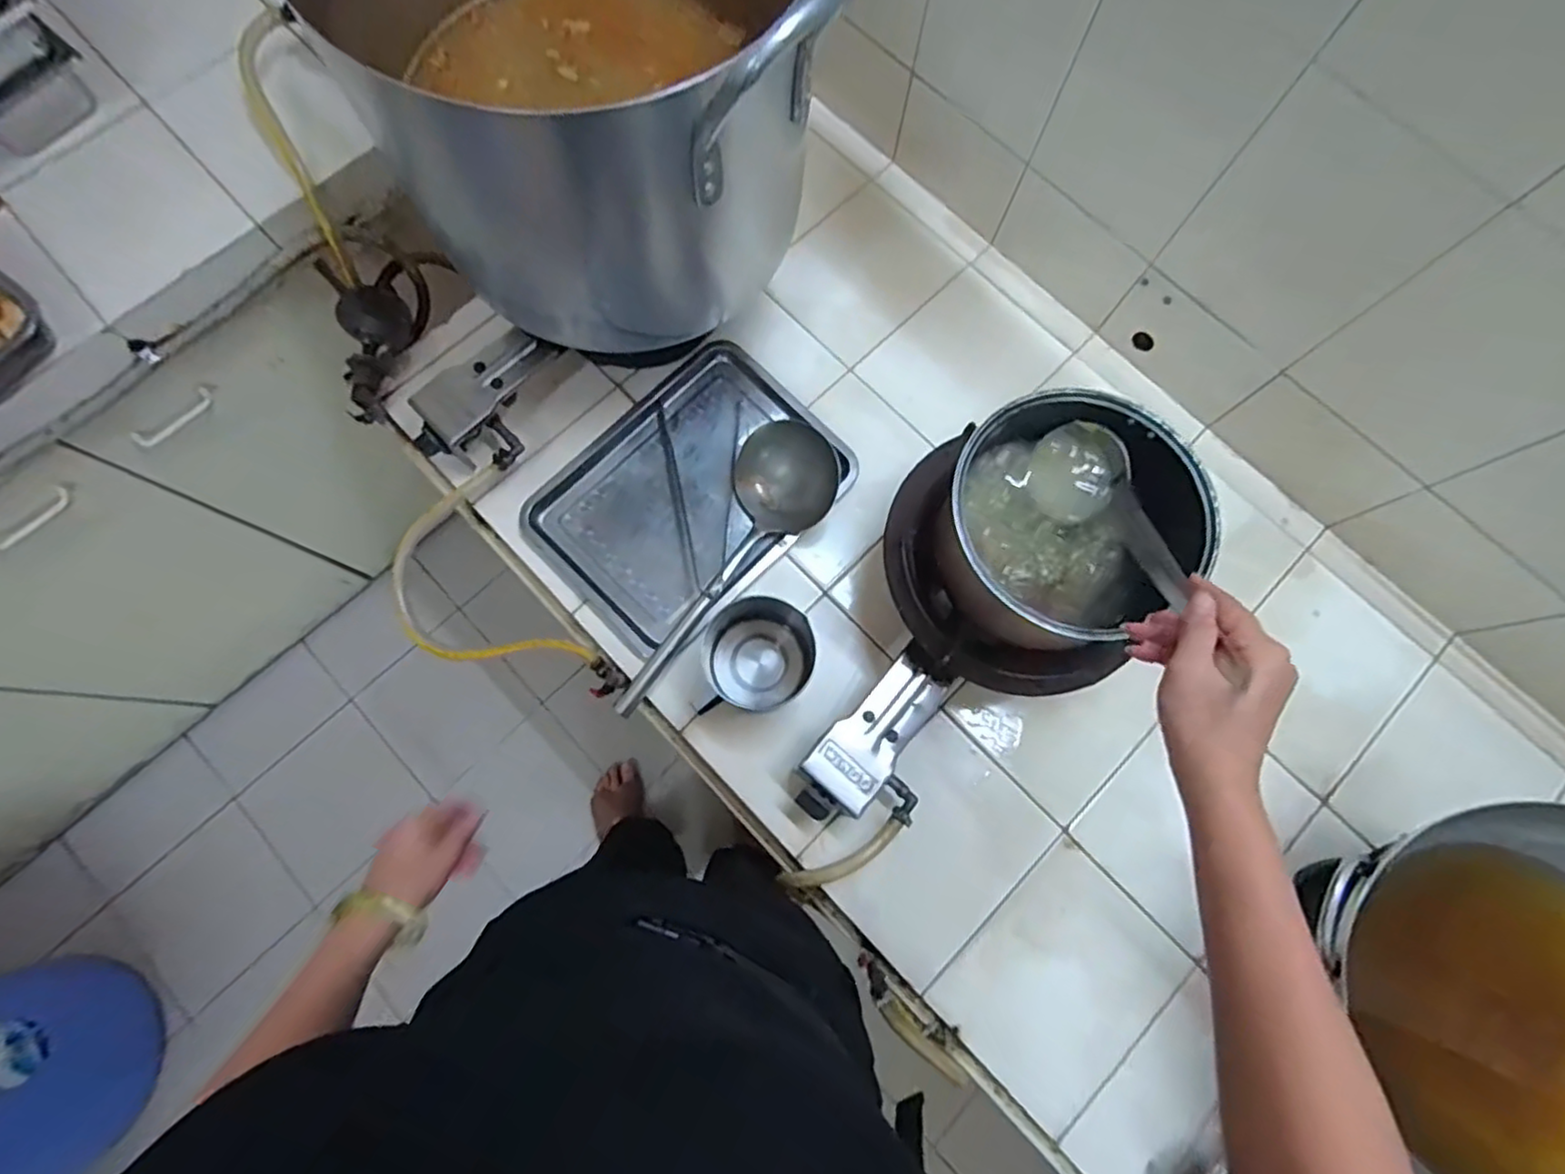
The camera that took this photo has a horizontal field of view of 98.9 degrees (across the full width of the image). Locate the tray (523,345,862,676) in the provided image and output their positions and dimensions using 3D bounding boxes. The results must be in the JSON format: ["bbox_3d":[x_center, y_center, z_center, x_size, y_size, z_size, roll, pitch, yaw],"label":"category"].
[{"bbox_3d":[-0.122,-0.123,0.860,0.282,0.033,0.374,40,78,8],"label":"tray"}]

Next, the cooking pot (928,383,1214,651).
[{"bbox_3d":[0.262,-0.058,0.665,0.216,0.150,0.208,0,76,-1],"label":"cooking pot"}]

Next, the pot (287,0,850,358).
[{"bbox_3d":[-0.186,-0.478,0.642,0.385,0.337,0.334,28,77,6],"label":"pot"}]

